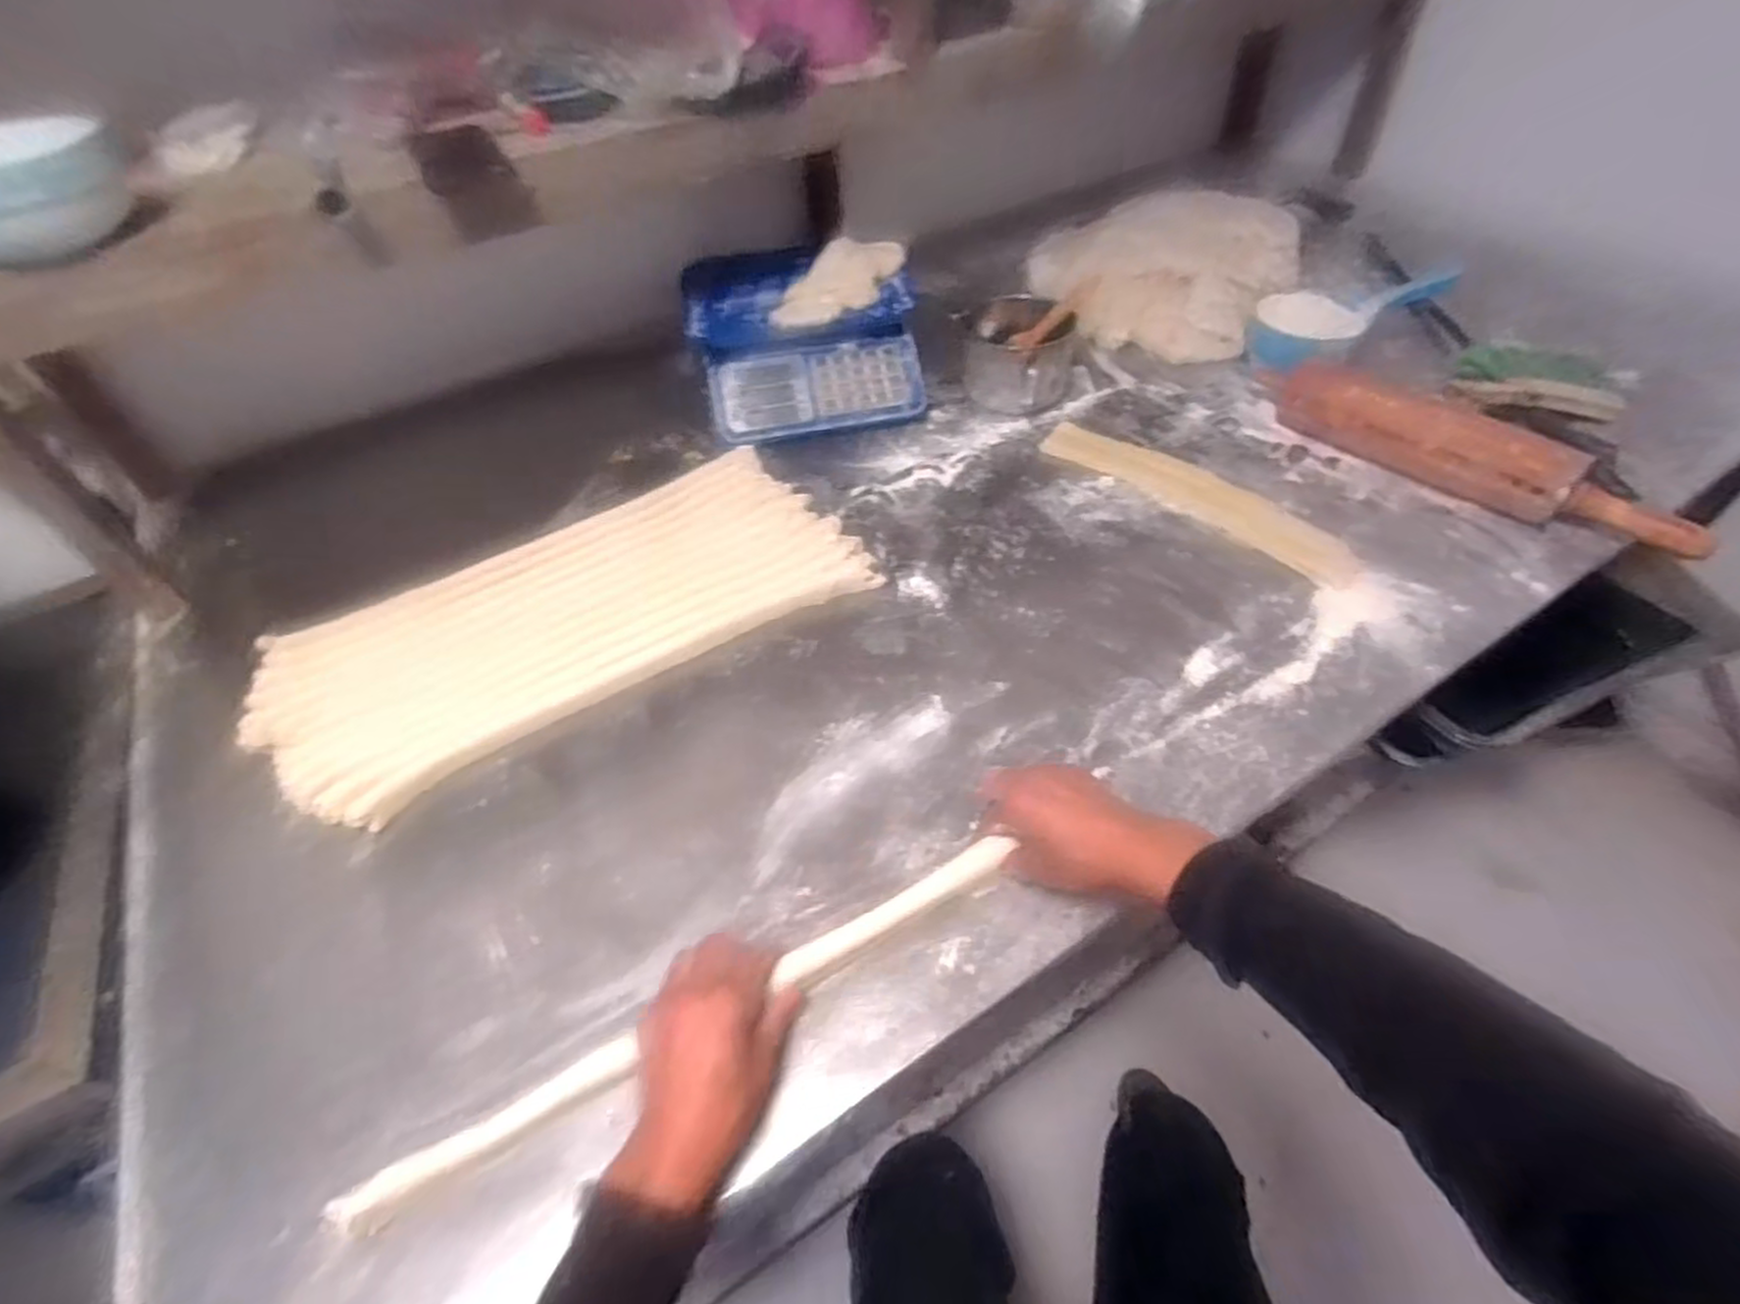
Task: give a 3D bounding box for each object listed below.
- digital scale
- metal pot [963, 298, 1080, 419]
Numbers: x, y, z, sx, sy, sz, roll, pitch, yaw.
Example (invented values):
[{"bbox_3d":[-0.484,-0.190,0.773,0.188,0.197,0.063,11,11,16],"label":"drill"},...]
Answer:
[{"bbox_3d":[-0.087,-0.409,1.029,0.291,0.118,0.299,-7,47,-3],"label":"digital scale"},{"bbox_3d":[0.187,-0.365,0.977,0.131,0.102,0.130,-2,47,2],"label":"metal pot"}]

